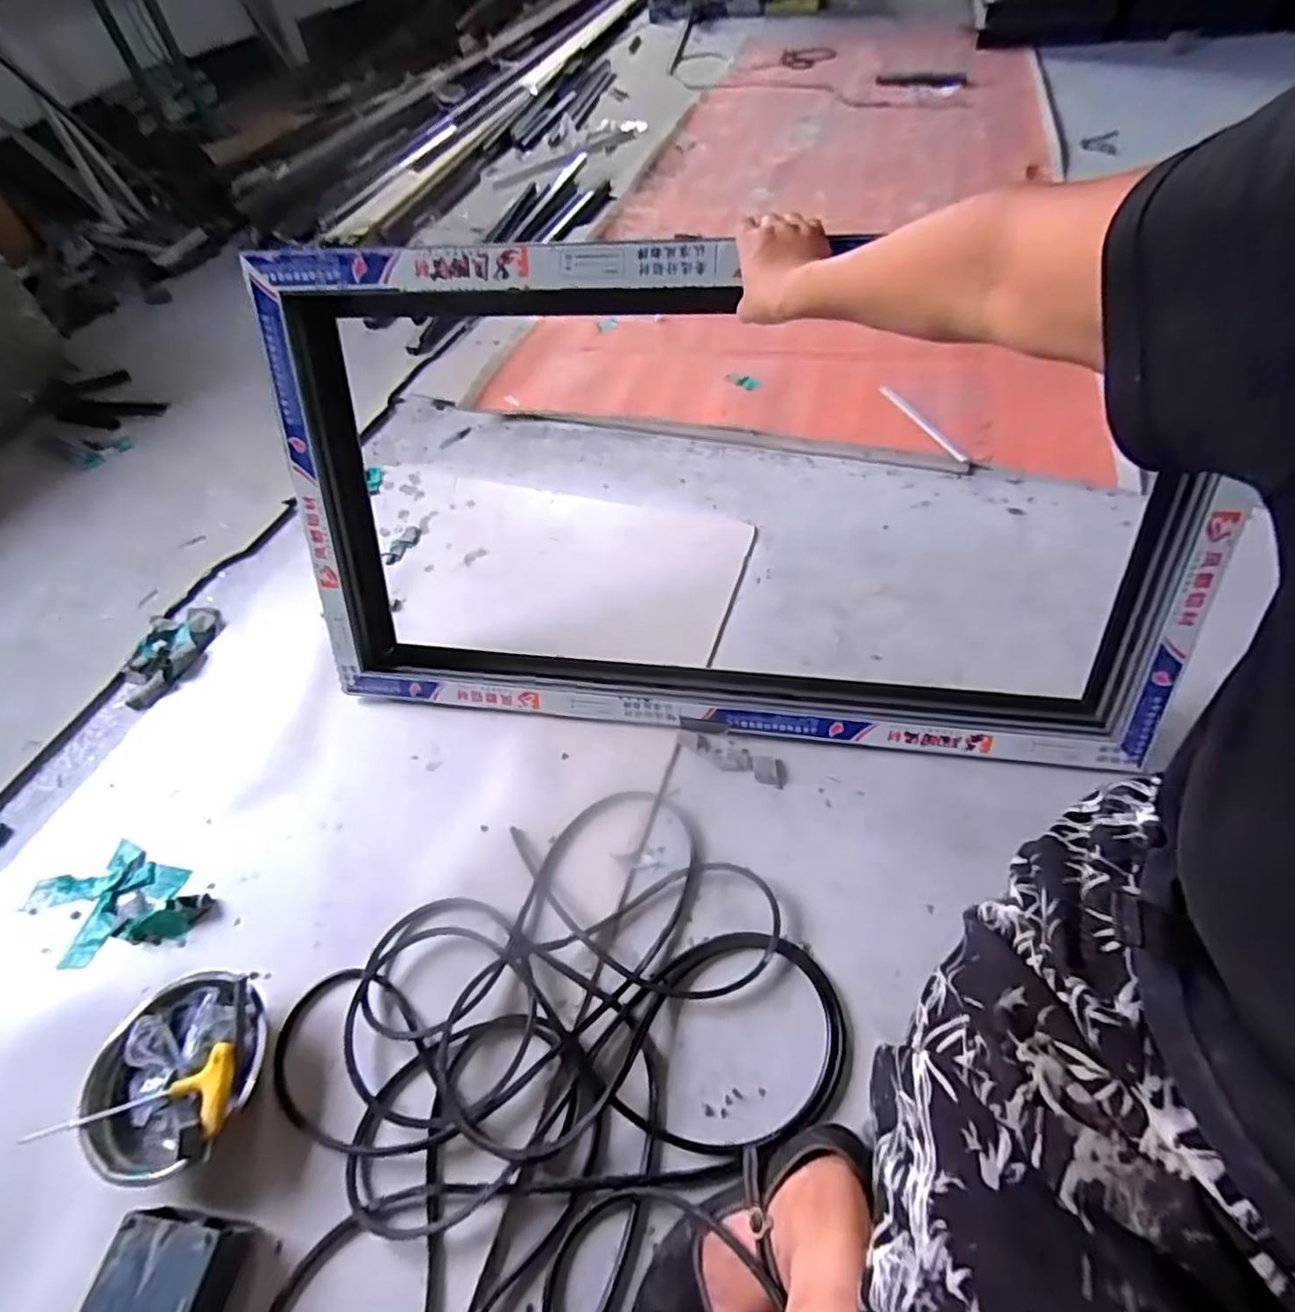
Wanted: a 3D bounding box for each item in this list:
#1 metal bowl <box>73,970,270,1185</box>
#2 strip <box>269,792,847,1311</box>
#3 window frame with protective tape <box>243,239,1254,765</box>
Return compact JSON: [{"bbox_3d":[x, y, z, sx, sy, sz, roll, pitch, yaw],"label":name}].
[{"bbox_3d":[-0.496,0.437,0.669,0.171,0.070,0.174,-2,53,3],"label":"metal bowl"},{"bbox_3d":[-0.109,0.438,0.647,0.517,0.035,0.601,21,57,20],"label":"strip"},{"bbox_3d":[0.080,-0.174,0.793,1.093,0.573,0.082,4,26,9],"label":"window frame with protective tape"}]

